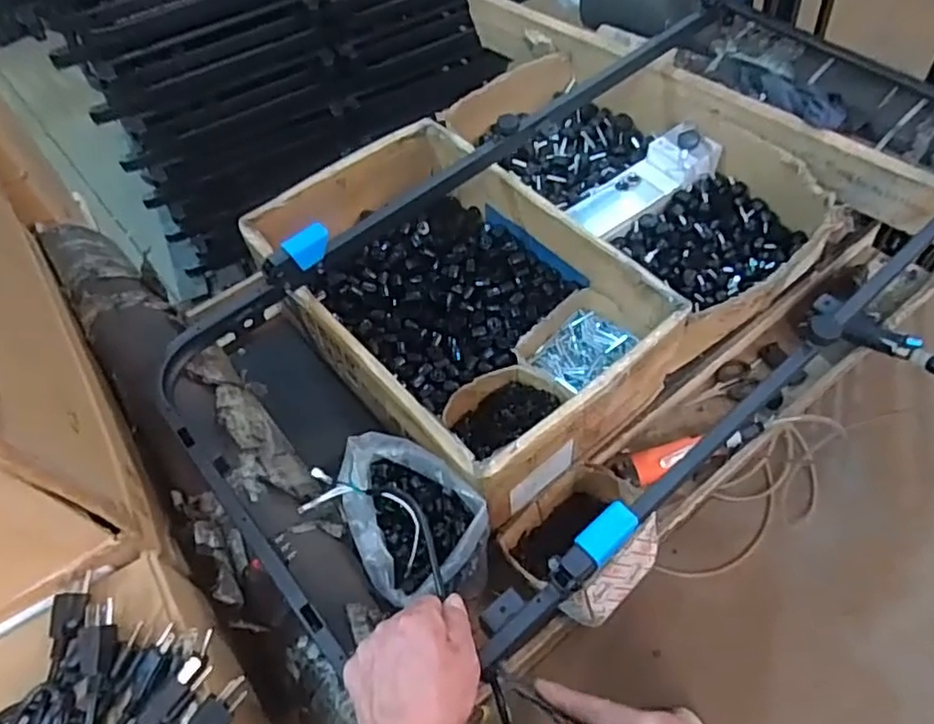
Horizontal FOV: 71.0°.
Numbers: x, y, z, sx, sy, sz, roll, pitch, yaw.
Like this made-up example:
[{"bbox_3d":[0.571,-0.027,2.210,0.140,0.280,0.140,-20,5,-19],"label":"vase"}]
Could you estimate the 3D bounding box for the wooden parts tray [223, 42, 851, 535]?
[{"bbox_3d":[0.128,-0.184,0.968,0.722,0.159,0.542,-35,60,-18],"label":"wooden parts tray"}]

